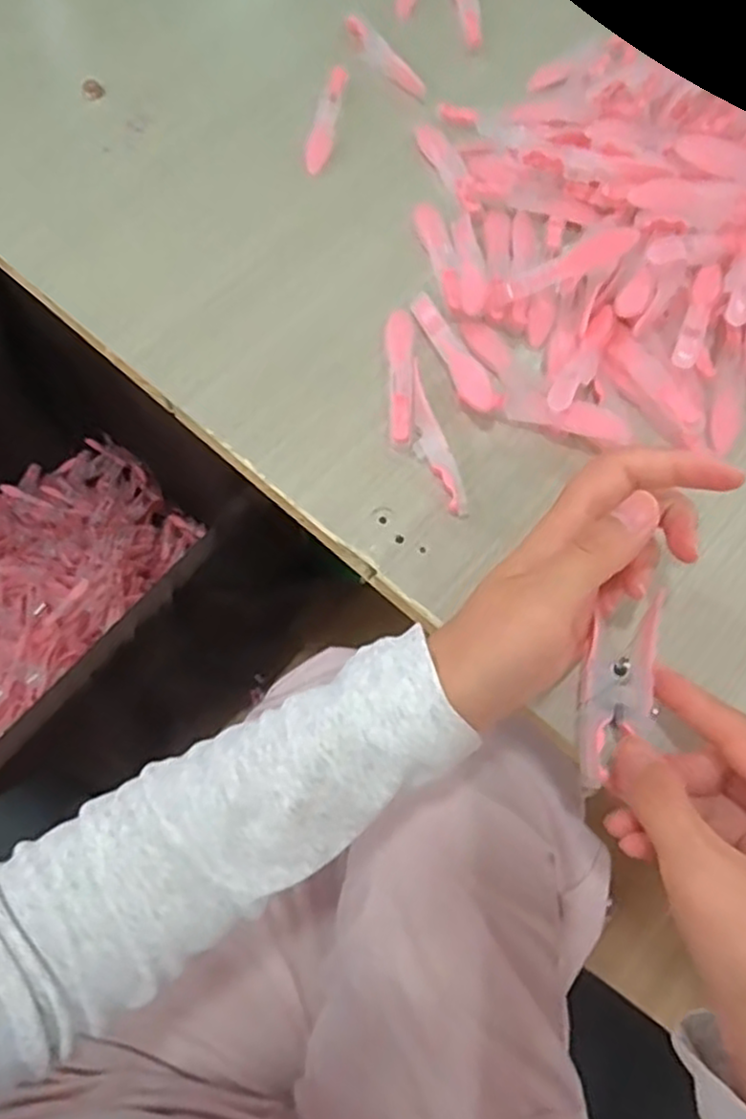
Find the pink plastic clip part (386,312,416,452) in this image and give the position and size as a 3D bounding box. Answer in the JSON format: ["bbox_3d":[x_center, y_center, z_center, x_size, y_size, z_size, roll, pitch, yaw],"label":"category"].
[{"bbox_3d":[0.012,-0.088,0.346,0.014,0.008,0.077,3,70,2],"label":"pink plastic clip part"}]

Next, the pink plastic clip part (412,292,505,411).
[{"bbox_3d":[0.038,-0.100,0.346,0.016,0.015,0.080,-25,71,-8],"label":"pink plastic clip part"}]

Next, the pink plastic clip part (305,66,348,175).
[{"bbox_3d":[-0.027,-0.253,0.415,0.013,0.004,0.083,9,70,4],"label":"pink plastic clip part"}]

